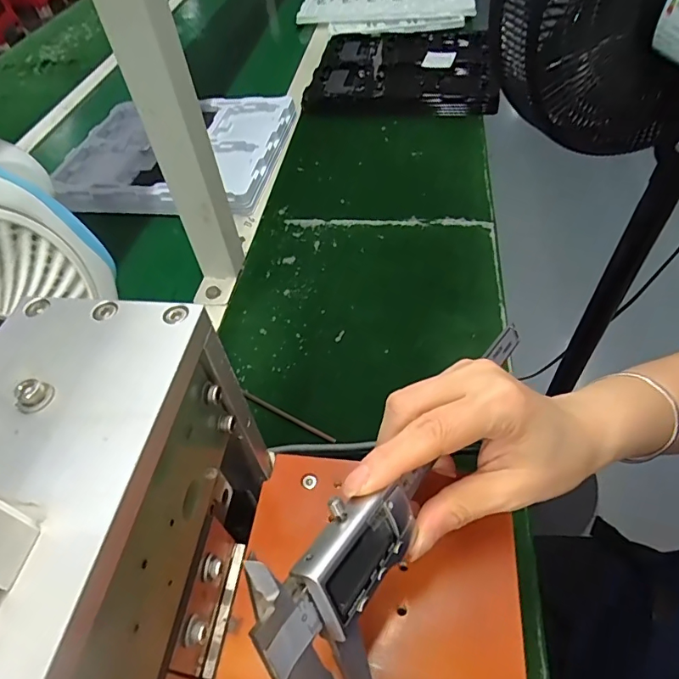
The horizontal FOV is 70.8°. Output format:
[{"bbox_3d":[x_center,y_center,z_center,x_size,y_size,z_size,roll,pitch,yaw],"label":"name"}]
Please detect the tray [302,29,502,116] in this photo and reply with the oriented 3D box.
[{"bbox_3d":[0.119,-0.489,0.856,0.314,0.038,0.338,6,51,11],"label":"tray"}]

